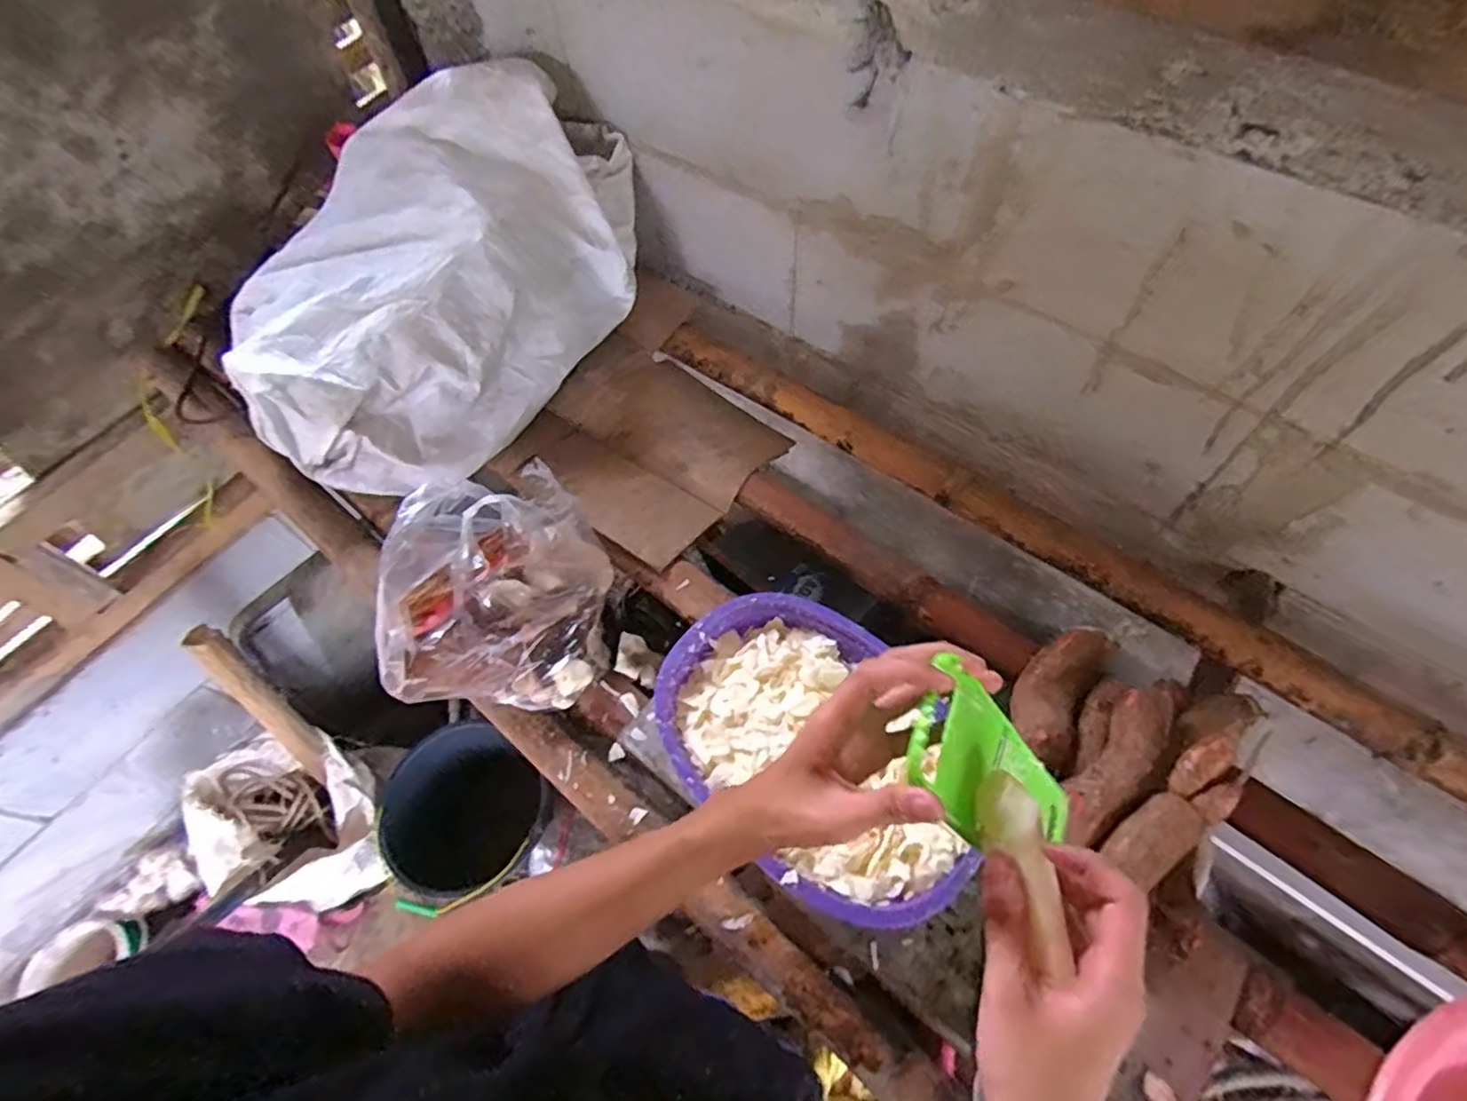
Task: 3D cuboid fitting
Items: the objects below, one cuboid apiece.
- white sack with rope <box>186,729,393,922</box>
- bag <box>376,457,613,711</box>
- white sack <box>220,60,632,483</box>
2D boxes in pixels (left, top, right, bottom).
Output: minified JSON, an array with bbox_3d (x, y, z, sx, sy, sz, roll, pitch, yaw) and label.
[{"bbox_3d":[-0.806,0.493,1.222,0.250,0.198,0.274,-6,61,-3],"label":"white sack with rope"},{"bbox_3d":[-0.231,0.016,0.663,0.186,0.152,0.240,-3,60,-1],"label":"bag"},{"bbox_3d":[-0.377,-0.367,0.868,0.397,0.189,0.591,18,62,10],"label":"white sack"}]

